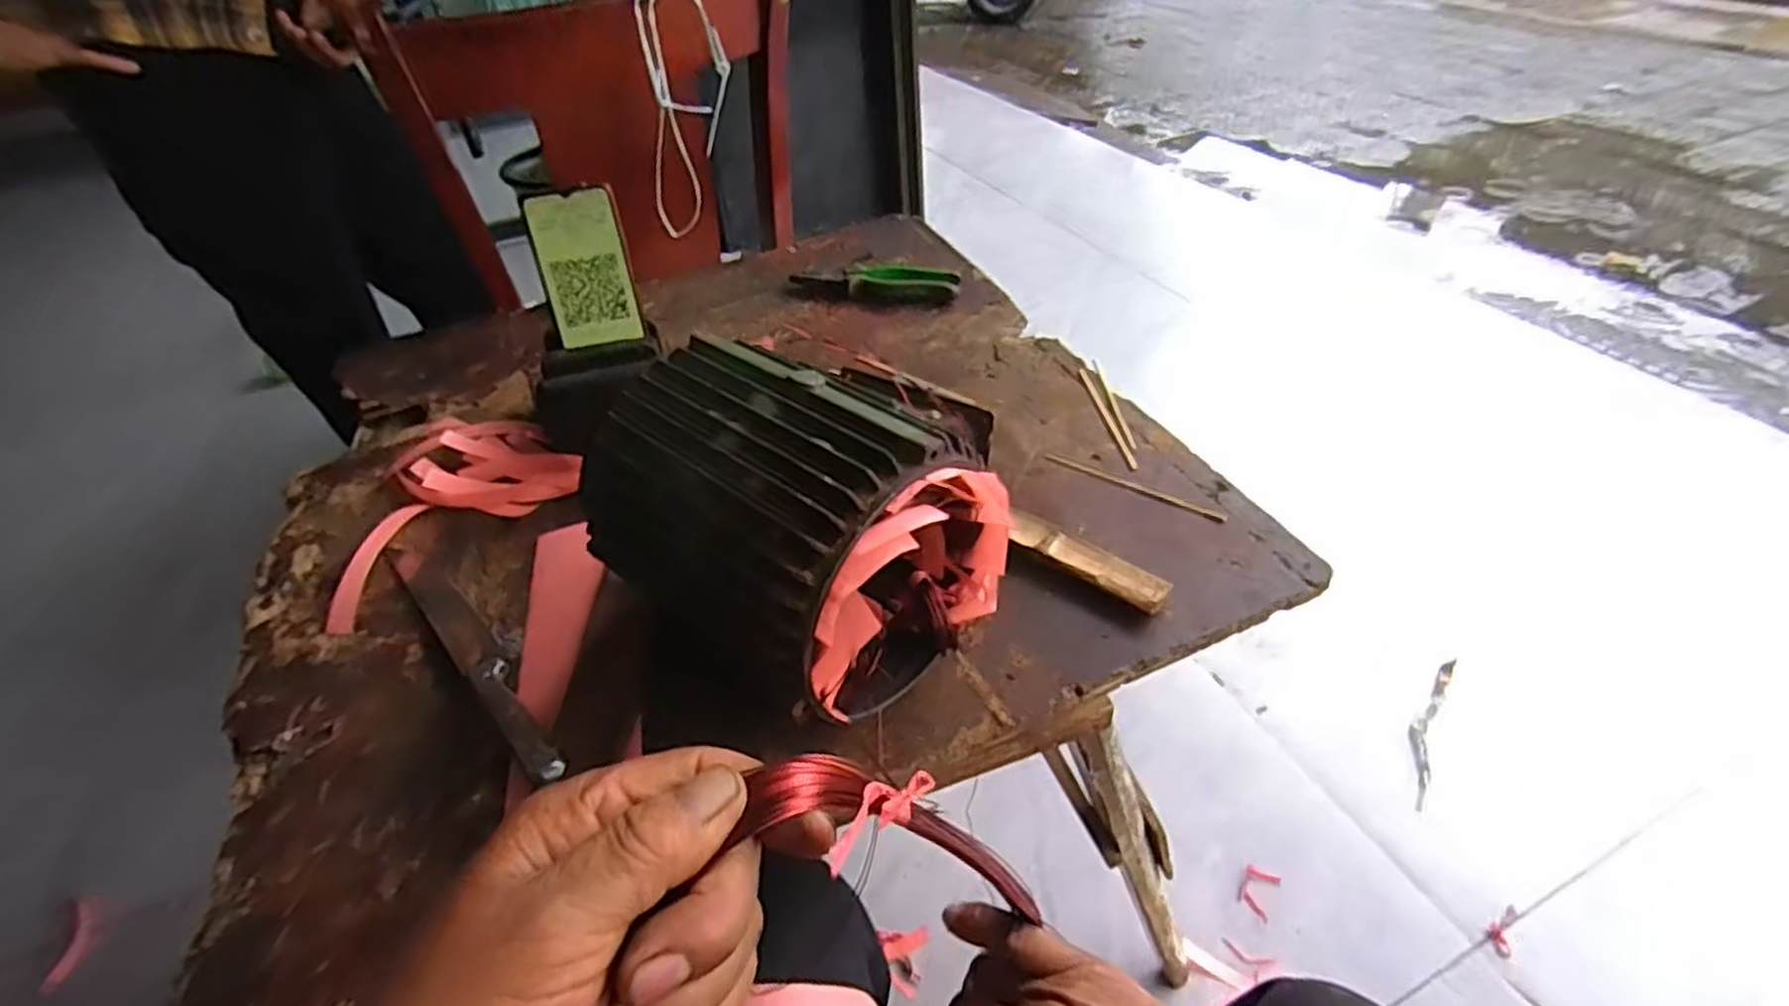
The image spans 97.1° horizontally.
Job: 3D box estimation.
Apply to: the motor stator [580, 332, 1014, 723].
[{"bbox_3d":[-0.062,0.013,0.491,0.174,0.162,0.216,-35,50,-29],"label":"motor stator"}]

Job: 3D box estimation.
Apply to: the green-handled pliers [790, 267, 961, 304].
[{"bbox_3d":[-0.021,-0.248,0.892,0.185,0.020,0.051,3,43,9],"label":"green-handled pliers"}]

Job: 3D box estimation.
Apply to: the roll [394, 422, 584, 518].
[{"bbox_3d":[-0.366,-0.037,0.705,0.166,0.034,0.108,19,47,24],"label":"roll"}]

